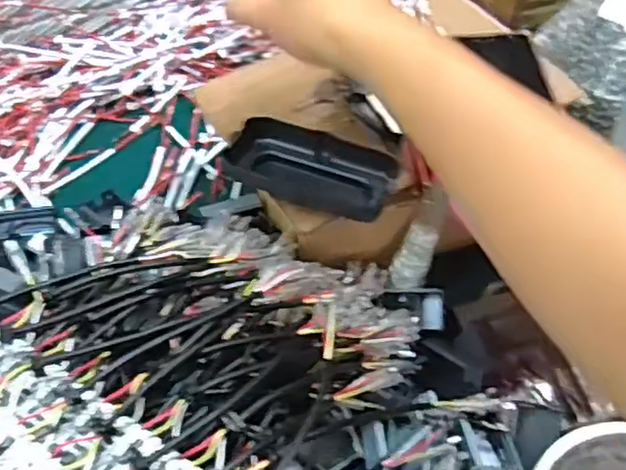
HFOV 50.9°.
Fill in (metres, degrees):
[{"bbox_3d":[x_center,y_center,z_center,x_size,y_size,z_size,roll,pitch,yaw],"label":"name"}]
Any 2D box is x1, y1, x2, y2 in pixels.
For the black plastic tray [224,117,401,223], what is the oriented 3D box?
[{"bbox_3d":[-0.001,-0.043,0.431,0.105,0.022,0.053,16,54,13],"label":"black plastic tray"}]

